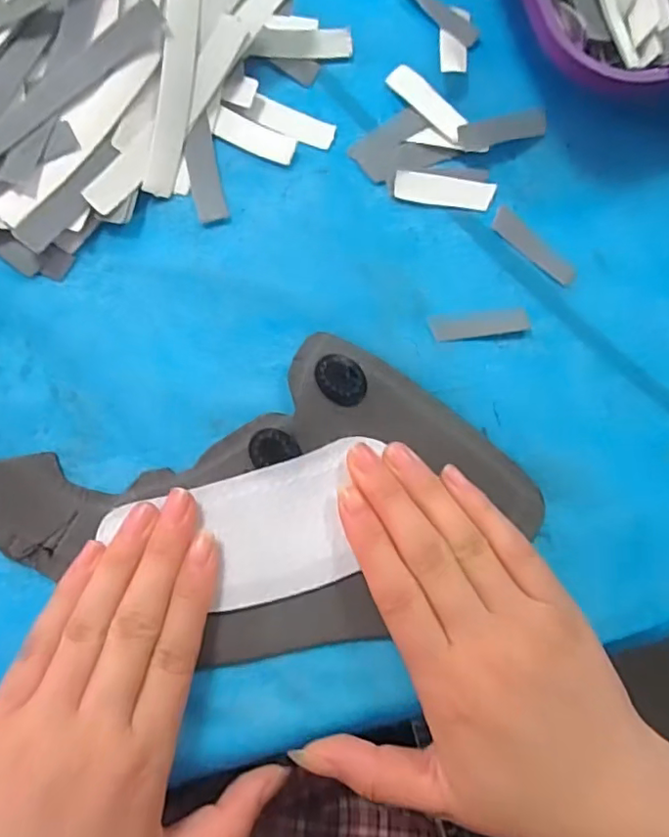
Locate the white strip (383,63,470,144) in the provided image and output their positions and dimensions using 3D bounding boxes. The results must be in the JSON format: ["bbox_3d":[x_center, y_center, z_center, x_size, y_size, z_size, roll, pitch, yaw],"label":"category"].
[{"bbox_3d":[0.043,-0.148,0.265,0.011,0.006,0.044,-41,88,-9],"label":"white strip"}]

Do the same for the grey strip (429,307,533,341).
[{"bbox_3d":[0.067,-0.043,0.256,0.045,0.004,0.011,-8,84,-6],"label":"grey strip"}]

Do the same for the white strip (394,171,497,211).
[{"bbox_3d":[0.051,-0.106,0.265,0.046,0.004,0.014,5,82,-5],"label":"white strip"}]

